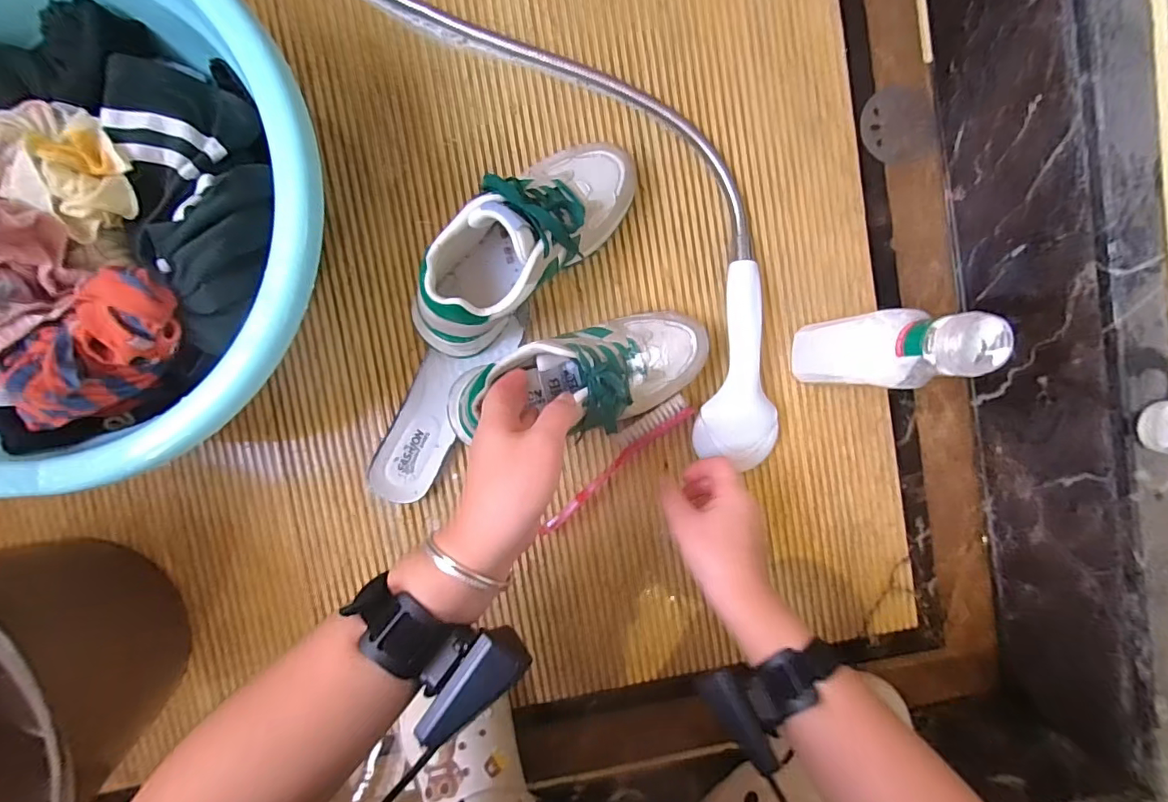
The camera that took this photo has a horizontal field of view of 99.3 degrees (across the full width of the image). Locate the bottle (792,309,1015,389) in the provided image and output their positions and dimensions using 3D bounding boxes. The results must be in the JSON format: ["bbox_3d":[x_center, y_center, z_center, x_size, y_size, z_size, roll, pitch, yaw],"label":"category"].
[{"bbox_3d":[0.239,-0.042,0.411,0.048,0.205,0.057,-2,93,-4],"label":"bottle"}]

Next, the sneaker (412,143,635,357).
[{"bbox_3d":[-0.054,-0.140,0.431,0.242,0.112,0.086,-42,95,-1],"label":"sneaker"}]

